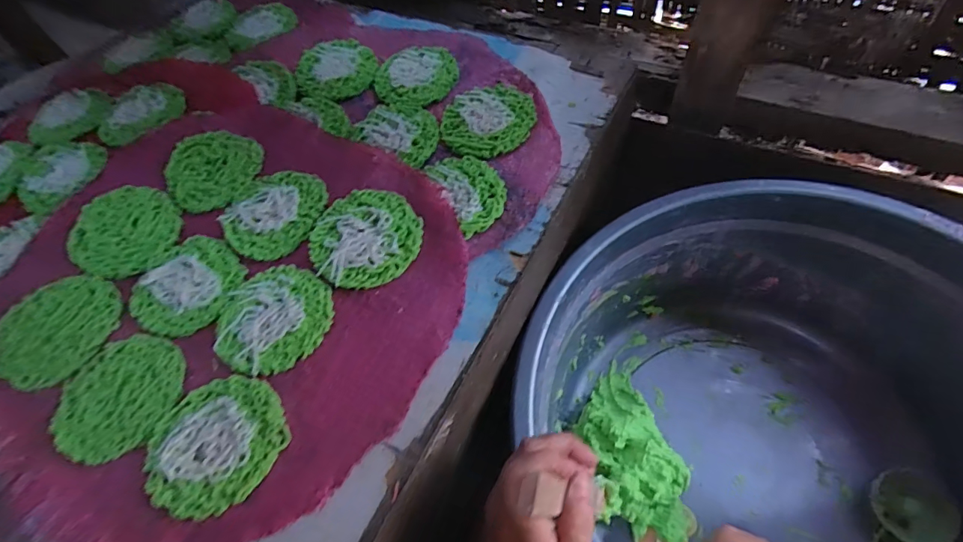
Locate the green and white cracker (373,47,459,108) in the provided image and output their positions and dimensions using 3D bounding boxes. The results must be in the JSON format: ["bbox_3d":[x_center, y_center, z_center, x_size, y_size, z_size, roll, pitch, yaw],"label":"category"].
[{"bbox_3d":[-0.061,-0.186,0.433,0.080,0.005,0.076,-4,59,6],"label":"green and white cracker"}]

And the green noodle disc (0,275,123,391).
[{"bbox_3d":[-0.297,0.040,0.320,0.065,0.015,0.082,24,66,20],"label":"green noodle disc"}]

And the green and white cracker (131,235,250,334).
[{"bbox_3d":[-0.218,0.011,0.343,0.071,0.009,0.076,-4,59,6],"label":"green and white cracker"}]

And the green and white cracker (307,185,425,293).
[{"bbox_3d":[-0.084,-0.026,0.337,0.078,0.010,0.077,0,60,8],"label":"green and white cracker"}]

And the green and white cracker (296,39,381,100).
[{"bbox_3d":[-0.142,-0.199,0.449,0.076,0.007,0.082,-1,61,2],"label":"green and white cracker"}]

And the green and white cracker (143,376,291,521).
[{"bbox_3d":[-0.159,0.102,0.276,0.076,0.009,0.075,-4,59,6],"label":"green and white cracker"}]

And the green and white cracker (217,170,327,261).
[{"bbox_3d":[-0.158,-0.046,0.354,0.071,0.008,0.076,-4,59,6],"label":"green and white cracker"}]

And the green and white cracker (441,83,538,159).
[{"bbox_3d":[0.006,-0.130,0.392,0.078,0.008,0.079,0,60,8],"label":"green and white cracker"}]

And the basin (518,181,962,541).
[{"bbox_3d":[0.227,0.133,0.387,0.364,0.205,0.382,-11,59,2],"label":"basin"}]

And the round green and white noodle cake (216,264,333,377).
[{"bbox_3d":[-0.144,0.031,0.316,0.074,0.005,0.077,28,67,22],"label":"round green and white noodle cake"}]

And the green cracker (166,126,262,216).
[{"bbox_3d":[-0.225,-0.087,0.385,0.071,0.013,0.074,-5,59,5],"label":"green cracker"}]

